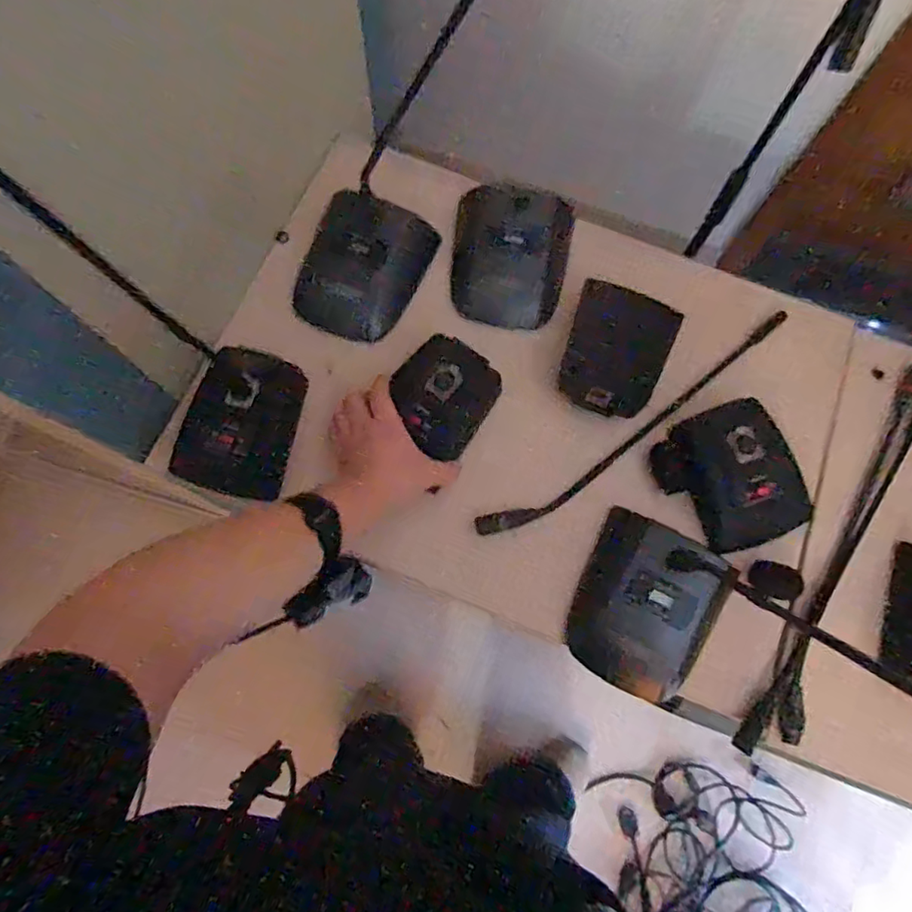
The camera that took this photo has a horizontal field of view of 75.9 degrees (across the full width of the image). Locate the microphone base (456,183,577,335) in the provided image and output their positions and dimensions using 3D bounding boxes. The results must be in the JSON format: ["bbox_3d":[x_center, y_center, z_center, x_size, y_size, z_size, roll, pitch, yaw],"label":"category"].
[{"bbox_3d":[0.056,-0.209,0.613,0.127,0.057,0.133,9,74,1],"label":"microphone base"}]

